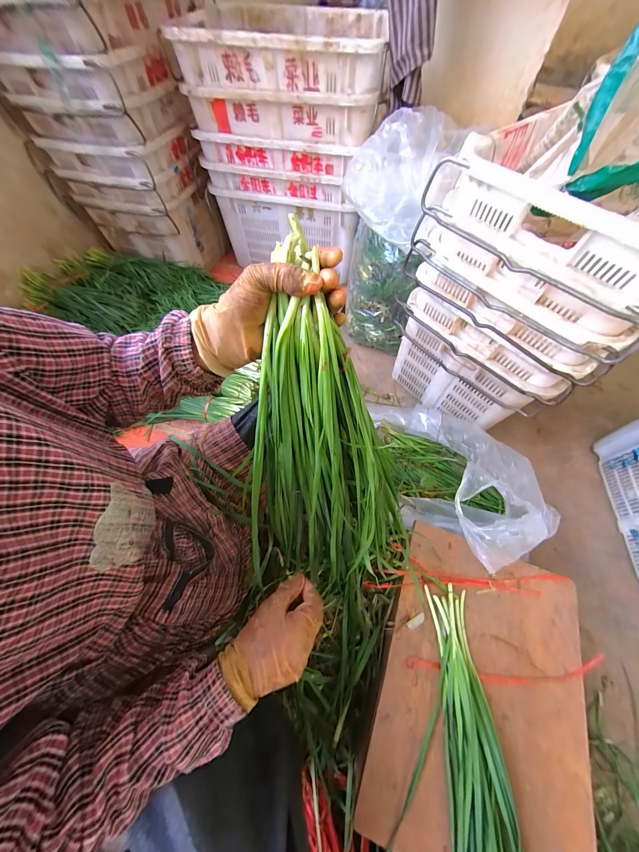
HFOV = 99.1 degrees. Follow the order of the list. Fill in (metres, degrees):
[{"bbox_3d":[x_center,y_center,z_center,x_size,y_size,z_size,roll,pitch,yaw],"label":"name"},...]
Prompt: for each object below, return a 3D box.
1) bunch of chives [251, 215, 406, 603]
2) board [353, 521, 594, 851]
[{"bbox_3d":[0.000,0.030,0.328,0.195,0.439,0.067,-11,25,-8],"label":"bunch of chives"},{"bbox_3d":[0.275,0.441,0.466,0.321,0.027,0.438,19,62,9],"label":"board"}]

